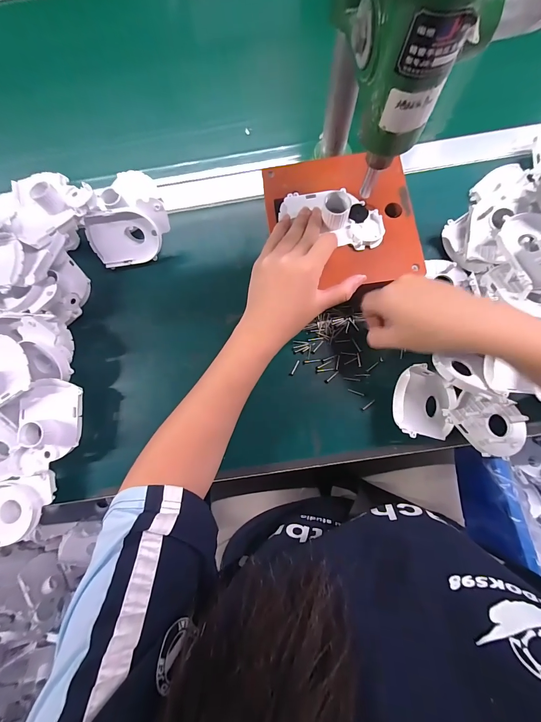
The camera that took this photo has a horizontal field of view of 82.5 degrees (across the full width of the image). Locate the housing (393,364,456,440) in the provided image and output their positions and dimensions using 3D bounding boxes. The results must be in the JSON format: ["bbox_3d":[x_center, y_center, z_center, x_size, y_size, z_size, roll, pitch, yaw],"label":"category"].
[{"bbox_3d":[0.162,0.045,0.332,0.077,0.028,0.071,11,82,-26],"label":"housing"}]

